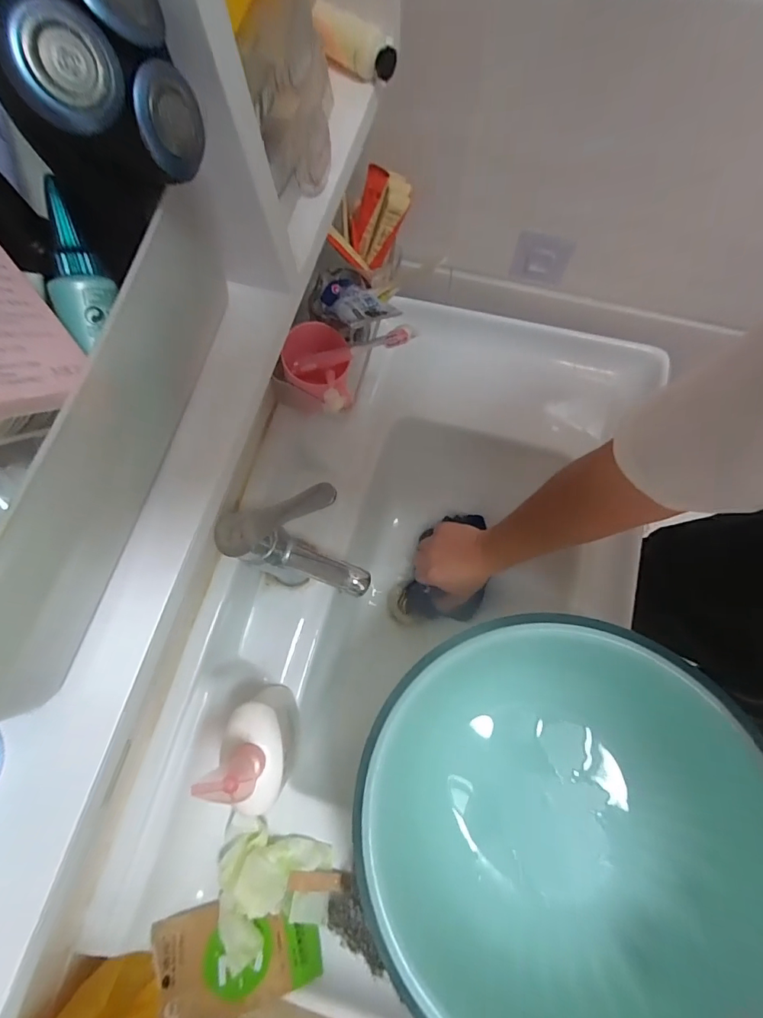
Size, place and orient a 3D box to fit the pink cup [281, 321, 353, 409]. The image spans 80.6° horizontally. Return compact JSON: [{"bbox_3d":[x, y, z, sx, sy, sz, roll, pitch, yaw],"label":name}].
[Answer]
[{"bbox_3d":[-0.077,-0.165,0.528,0.086,0.069,0.085,0,74,2],"label":"pink cup"}]

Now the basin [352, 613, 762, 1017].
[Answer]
[{"bbox_3d":[0.147,0.272,0.408,0.316,0.137,0.327,0,74,2],"label":"basin"}]

